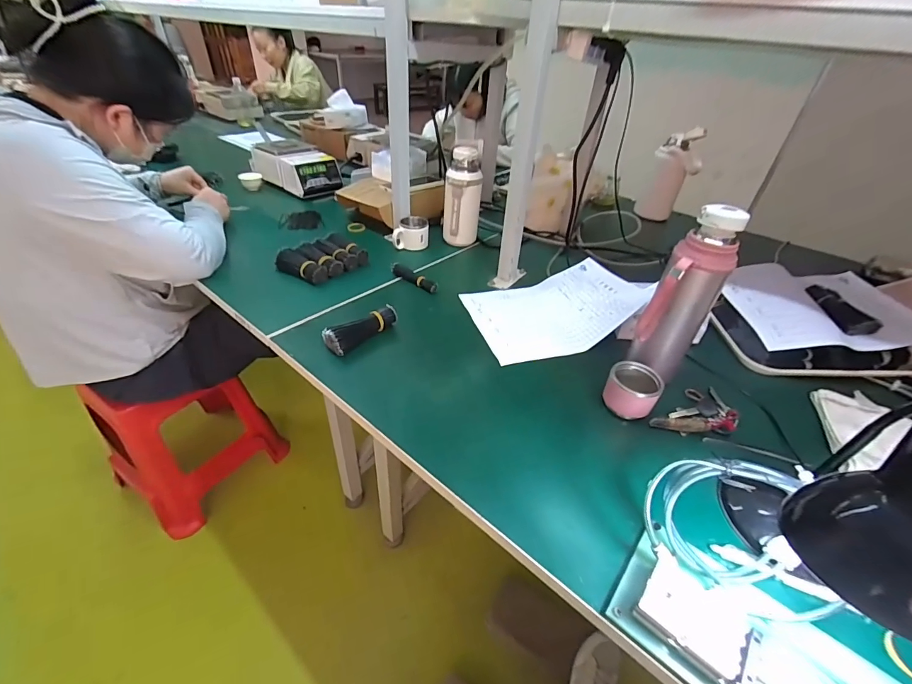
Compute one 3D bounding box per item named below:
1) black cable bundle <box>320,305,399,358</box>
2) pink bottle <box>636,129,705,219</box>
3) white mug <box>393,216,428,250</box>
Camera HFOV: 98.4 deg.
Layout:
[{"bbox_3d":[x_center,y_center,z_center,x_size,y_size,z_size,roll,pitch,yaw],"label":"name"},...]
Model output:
[{"bbox_3d":[-0.149,-0.019,0.629,0.030,0.041,0.122,31,46,29],"label":"black cable bundle"},{"bbox_3d":[0.600,-0.458,1.109,0.125,0.235,0.081,21,42,20],"label":"pink bottle"},{"bbox_3d":[-0.105,-0.255,0.920,0.080,0.058,0.053,0,39,-5],"label":"white mug"}]

